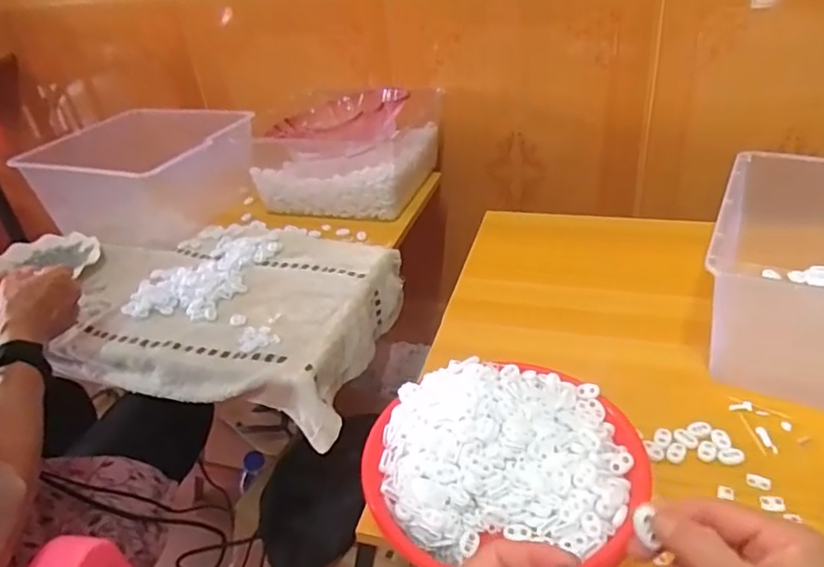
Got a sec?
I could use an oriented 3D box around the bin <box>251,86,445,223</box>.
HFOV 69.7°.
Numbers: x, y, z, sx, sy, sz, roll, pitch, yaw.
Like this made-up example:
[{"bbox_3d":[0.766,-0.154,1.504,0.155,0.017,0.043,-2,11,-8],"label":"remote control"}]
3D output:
[{"bbox_3d":[-0.112,-0.246,1.062,0.277,0.142,0.281,8,37,21],"label":"bin"}]

